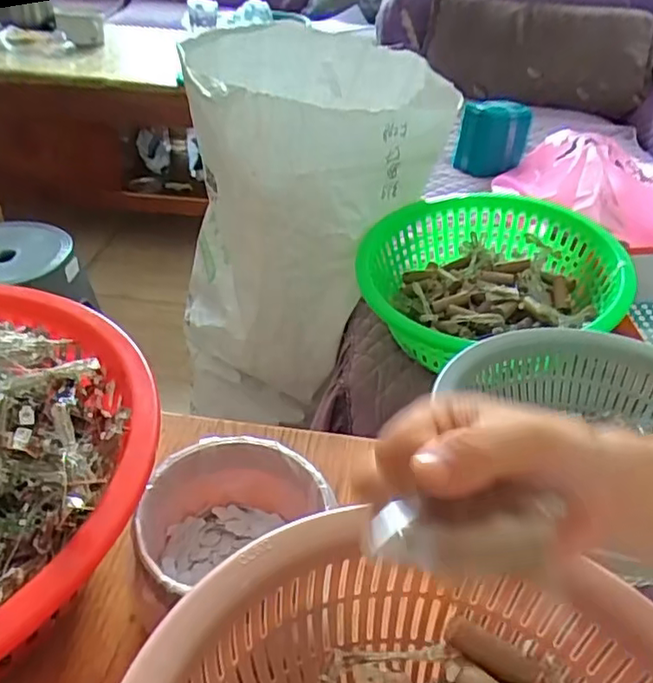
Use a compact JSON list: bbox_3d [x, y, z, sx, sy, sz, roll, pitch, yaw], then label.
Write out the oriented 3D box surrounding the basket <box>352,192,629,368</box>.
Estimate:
[{"bbox_3d":[0.201,-0.076,0.799,0.314,0.136,0.298,12,35,9],"label":"basket"}]

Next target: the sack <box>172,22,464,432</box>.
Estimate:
[{"bbox_3d":[-0.067,-0.147,1.026,0.332,0.577,0.397,-12,38,-23],"label":"sack"}]

